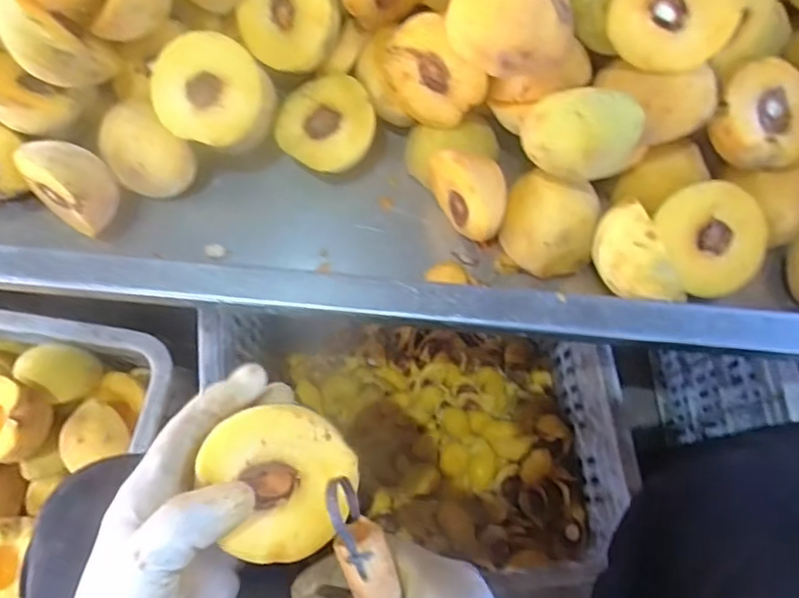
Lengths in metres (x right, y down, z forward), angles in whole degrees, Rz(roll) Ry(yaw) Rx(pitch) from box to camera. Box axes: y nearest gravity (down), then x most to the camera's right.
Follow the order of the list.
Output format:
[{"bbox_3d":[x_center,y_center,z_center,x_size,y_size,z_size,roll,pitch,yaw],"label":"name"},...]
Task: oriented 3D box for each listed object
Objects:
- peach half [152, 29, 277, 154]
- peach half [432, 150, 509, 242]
[{"bbox_3d":[-0.124,-0.140,0.406,0.078,0.035,0.070,24,108,-20],"label":"peach half"},{"bbox_3d":[0.052,-0.074,0.404,0.037,0.044,0.058,-32,74,-11],"label":"peach half"}]

